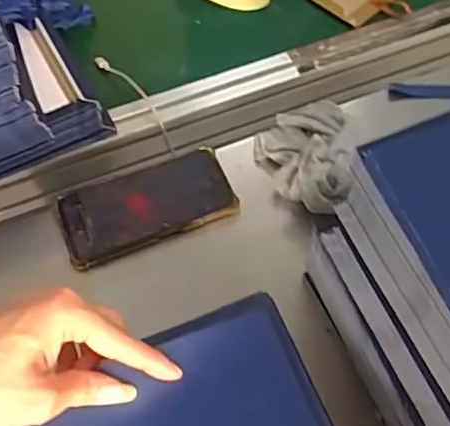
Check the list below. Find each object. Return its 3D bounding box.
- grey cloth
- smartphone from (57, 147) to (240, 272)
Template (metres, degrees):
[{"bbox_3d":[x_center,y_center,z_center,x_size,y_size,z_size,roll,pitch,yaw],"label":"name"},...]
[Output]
[{"bbox_3d":[0.074,-0.065,0.567,0.085,0.065,0.133,4,62,2],"label":"grey cloth"},{"bbox_3d":[-0.077,-0.011,0.561,0.163,0.018,0.084,-21,61,-9],"label":"smartphone"}]

